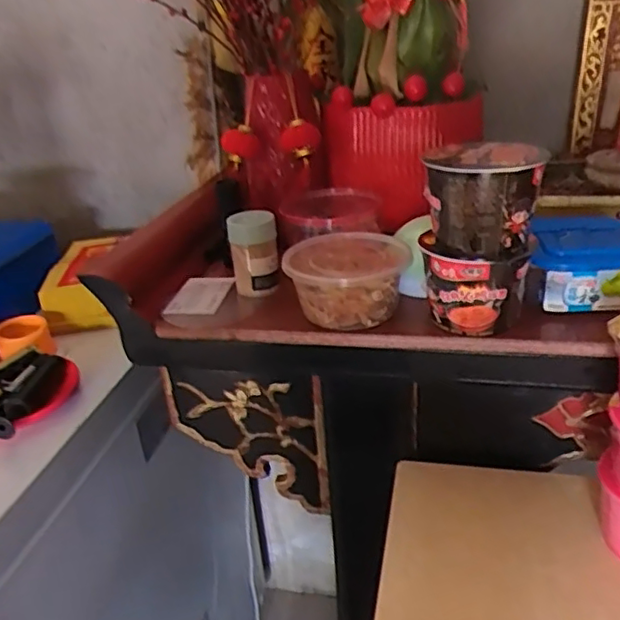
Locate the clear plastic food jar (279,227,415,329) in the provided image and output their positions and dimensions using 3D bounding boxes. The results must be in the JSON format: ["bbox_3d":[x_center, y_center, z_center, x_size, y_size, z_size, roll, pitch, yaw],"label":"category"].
[{"bbox_3d":[0.034,-0.027,0.596,0.114,0.063,0.112,-4,26,0],"label":"clear plastic food jar"}]

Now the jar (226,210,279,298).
[{"bbox_3d":[-0.057,-0.058,0.646,0.049,0.079,0.041,-5,26,-1],"label":"jar"}]

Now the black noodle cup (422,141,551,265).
[{"bbox_3d":[0.142,-0.089,0.515,0.088,0.080,0.081,4,27,15],"label":"black noodle cup"}]

